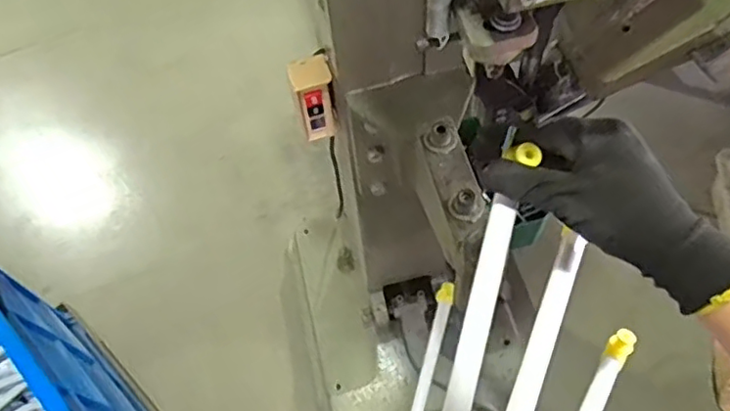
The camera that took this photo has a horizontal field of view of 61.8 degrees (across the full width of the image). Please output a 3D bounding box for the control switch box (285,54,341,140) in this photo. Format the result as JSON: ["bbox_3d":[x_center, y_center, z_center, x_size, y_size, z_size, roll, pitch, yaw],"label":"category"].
[{"bbox_3d":[-0.063,-0.130,0.762,0.051,0.128,0.041,-14,60,-4],"label":"control switch box"}]

